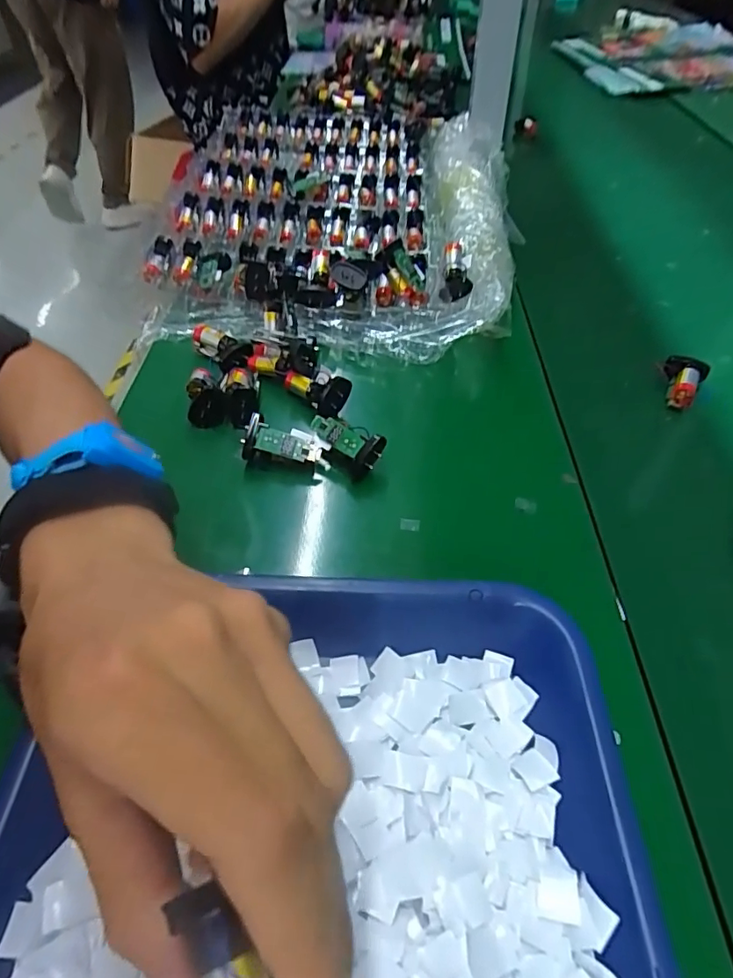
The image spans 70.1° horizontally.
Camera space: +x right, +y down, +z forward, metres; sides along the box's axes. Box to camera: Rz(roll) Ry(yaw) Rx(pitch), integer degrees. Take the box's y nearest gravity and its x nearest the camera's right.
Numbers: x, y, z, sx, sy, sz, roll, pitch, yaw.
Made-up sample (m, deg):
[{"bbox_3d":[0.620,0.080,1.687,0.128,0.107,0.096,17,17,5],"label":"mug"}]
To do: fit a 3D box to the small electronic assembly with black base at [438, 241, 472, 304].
[{"bbox_3d":[0.085,-0.203,0.492,0.027,0.050,0.022,3,7,3],"label":"small electronic assembly with black base"}]

